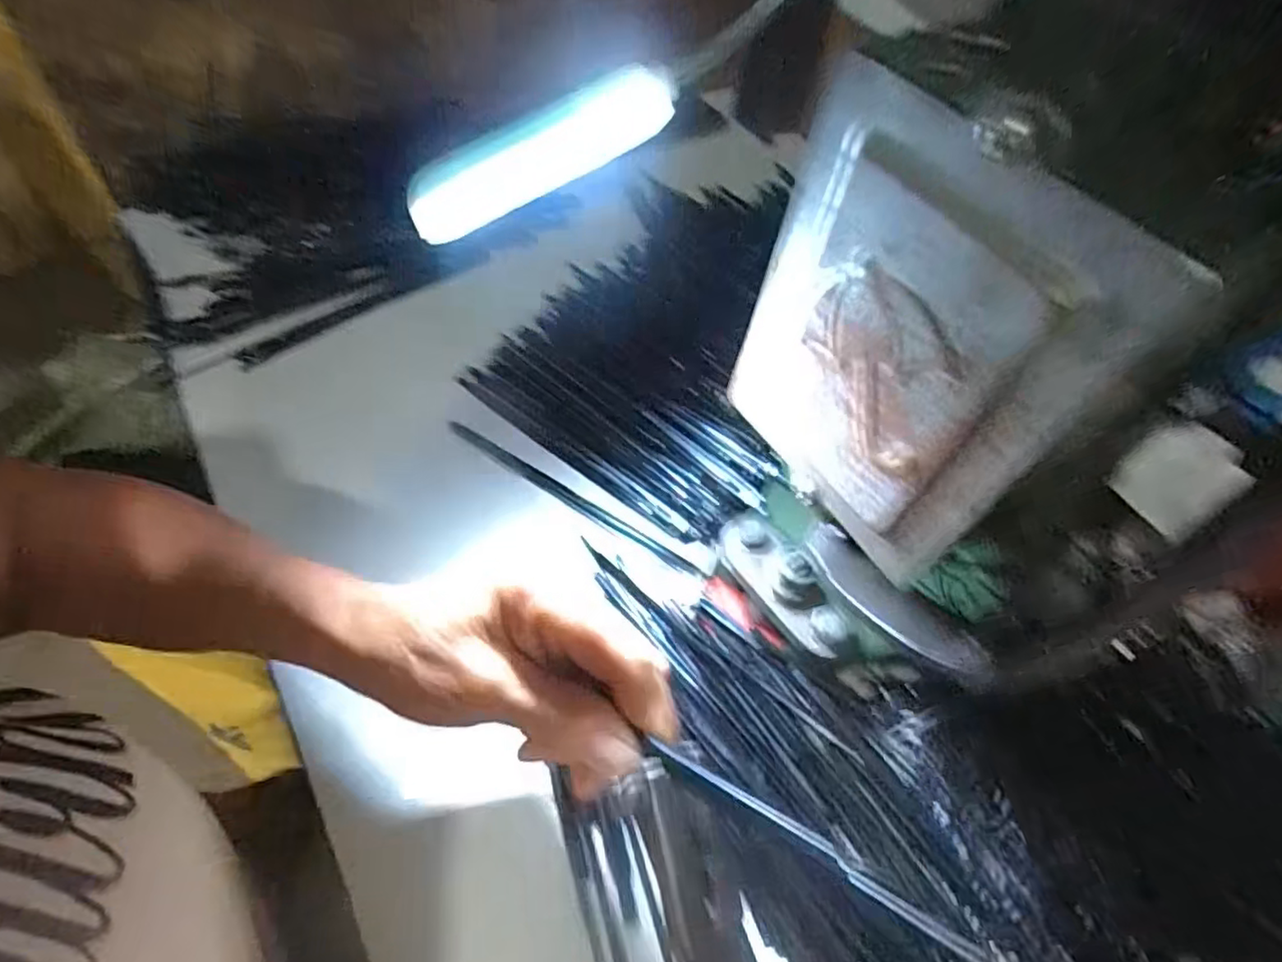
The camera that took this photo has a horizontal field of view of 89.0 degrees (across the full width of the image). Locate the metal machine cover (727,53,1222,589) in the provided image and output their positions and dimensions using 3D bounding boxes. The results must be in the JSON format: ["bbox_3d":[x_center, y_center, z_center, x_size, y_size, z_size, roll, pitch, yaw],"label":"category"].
[{"bbox_3d":[0.064,-0.032,0.175,0.010,0.114,0.092,-25,62,-21],"label":"metal machine cover"}]

